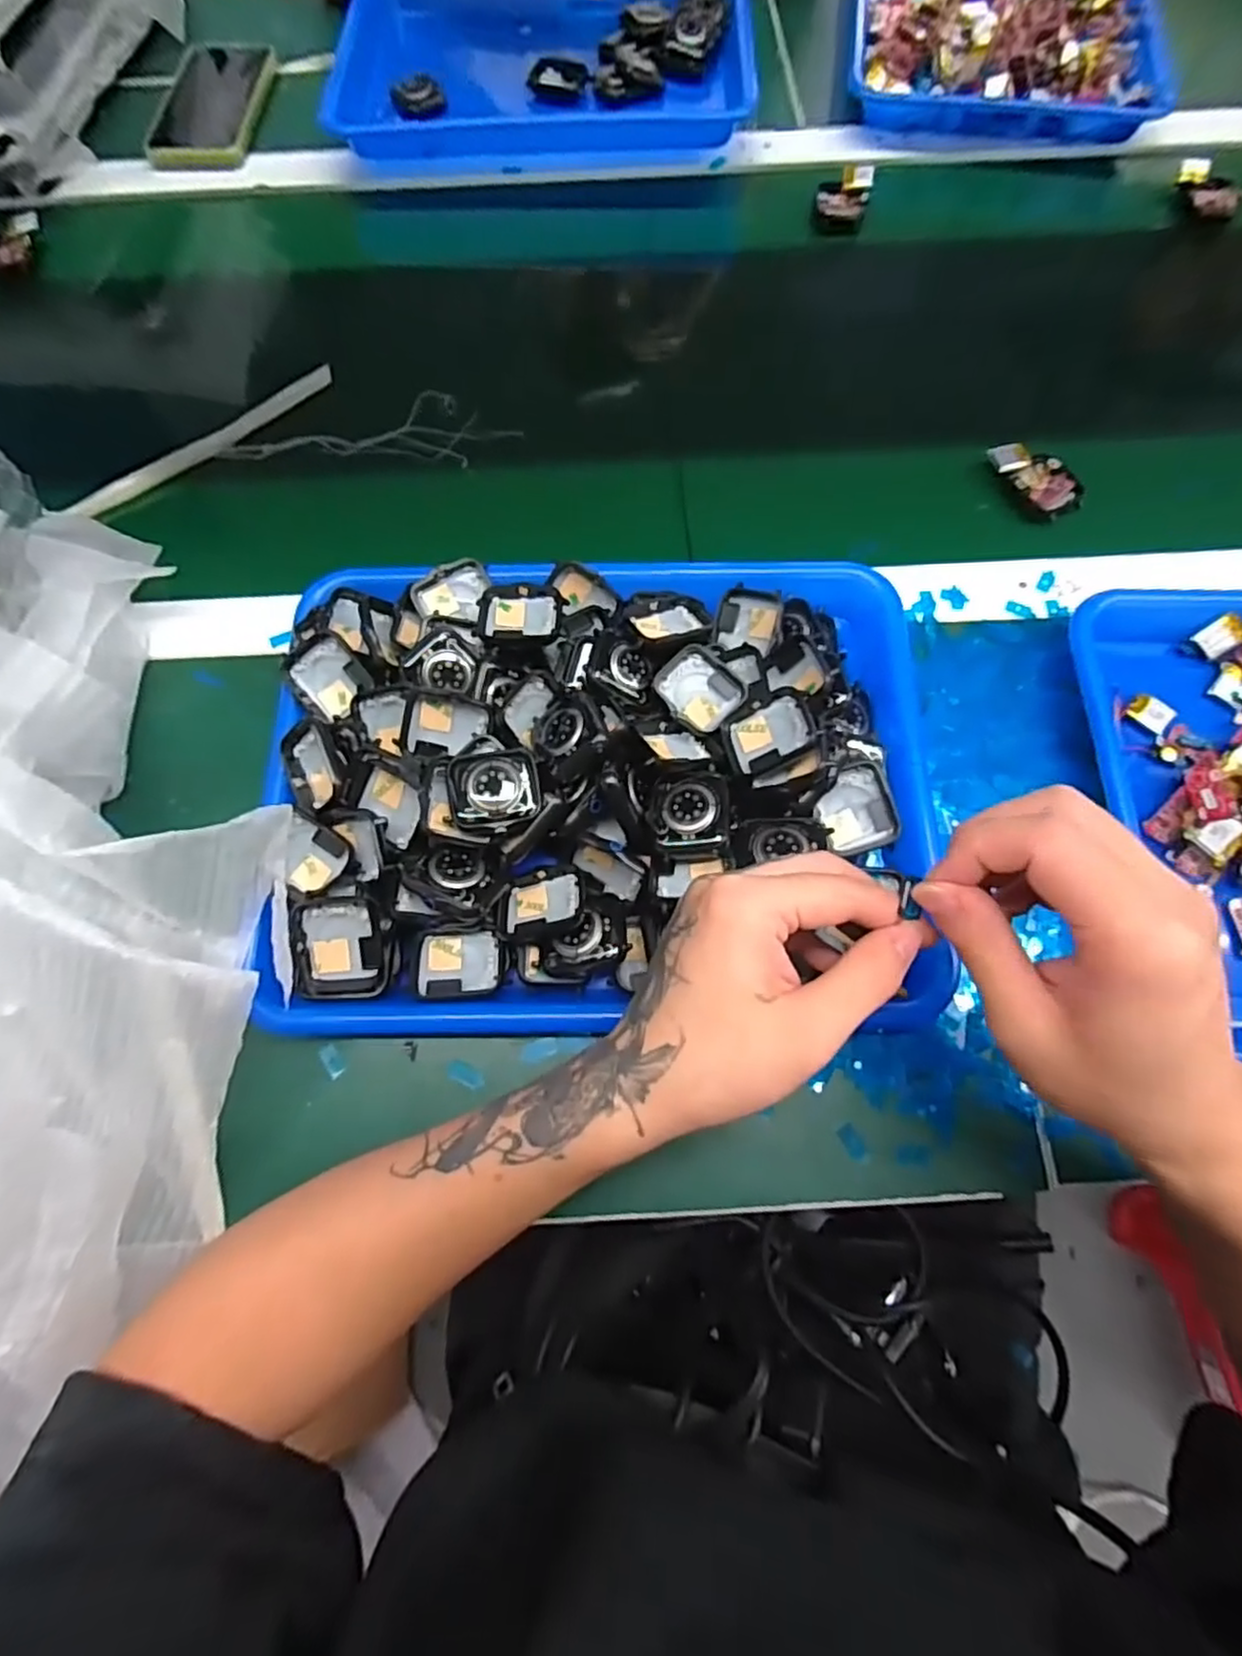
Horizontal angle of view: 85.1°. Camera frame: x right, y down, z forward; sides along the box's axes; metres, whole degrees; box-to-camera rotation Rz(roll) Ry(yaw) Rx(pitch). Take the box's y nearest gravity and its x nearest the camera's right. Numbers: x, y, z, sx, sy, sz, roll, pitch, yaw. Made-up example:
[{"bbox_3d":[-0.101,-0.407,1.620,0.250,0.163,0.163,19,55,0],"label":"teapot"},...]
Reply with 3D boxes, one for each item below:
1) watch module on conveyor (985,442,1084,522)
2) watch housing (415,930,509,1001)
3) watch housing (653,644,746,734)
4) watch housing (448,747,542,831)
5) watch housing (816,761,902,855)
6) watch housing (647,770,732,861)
[{"bbox_3d":[0.267,-0.225,0.434,0.036,0.017,0.061,-40,75,-11],"label":"watch module on conveyor"},{"bbox_3d":[-0.075,0.064,0.323,0.043,0.010,0.032,-3,72,0],"label":"watch housing"},{"bbox_3d":[0.041,-0.071,0.352,0.038,0.011,0.045,-43,76,-12],"label":"watch housing"},{"bbox_3d":[-0.059,-0.019,0.316,0.040,0.009,0.038,-9,72,-1],"label":"watch housing"},{"bbox_3d":[0.116,-0.010,0.333,0.034,0.010,0.042,-19,85,20],"label":"watch housing"},{"bbox_3d":[0.033,-0.007,0.319,0.037,0.008,0.045,6,72,3],"label":"watch housing"}]

